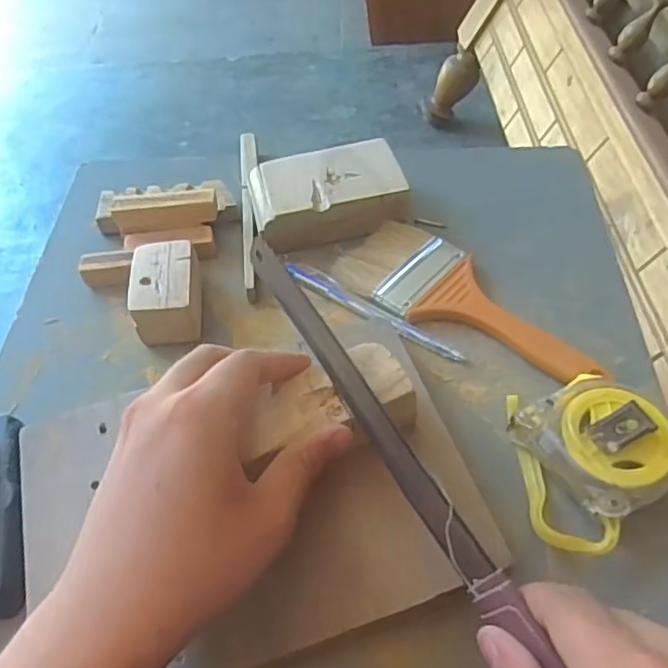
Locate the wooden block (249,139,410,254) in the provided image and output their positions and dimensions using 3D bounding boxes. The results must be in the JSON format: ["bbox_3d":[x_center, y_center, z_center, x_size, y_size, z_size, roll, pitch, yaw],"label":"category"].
[{"bbox_3d":[-0.005,-0.097,0.451,0.101,0.030,0.064,-14,54,-7],"label":"wooden block"}]

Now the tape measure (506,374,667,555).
[{"bbox_3d":[0.134,0.062,0.326,0.075,0.031,0.087,-6,54,-1],"label":"tape measure"}]

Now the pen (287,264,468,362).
[{"bbox_3d":[0.023,-0.016,0.407,0.130,0.005,0.014,31,61,24],"label":"pen"}]

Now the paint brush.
[{"bbox_3d":[0.082,-0.019,0.406,0.173,0.014,0.063,34,63,25],"label":"paint brush"}]

